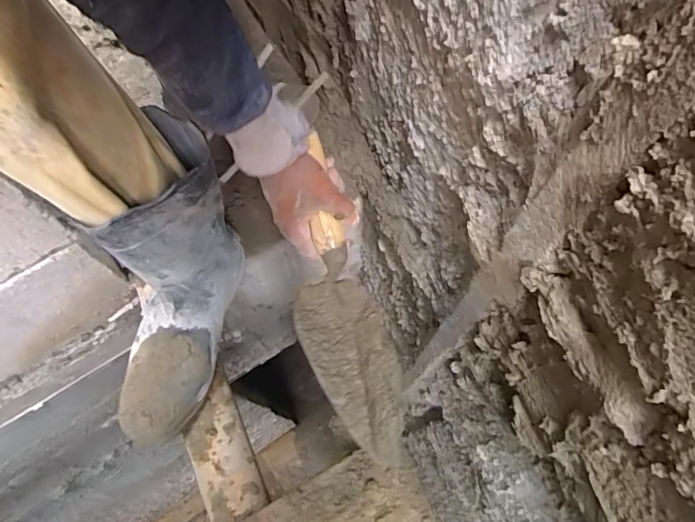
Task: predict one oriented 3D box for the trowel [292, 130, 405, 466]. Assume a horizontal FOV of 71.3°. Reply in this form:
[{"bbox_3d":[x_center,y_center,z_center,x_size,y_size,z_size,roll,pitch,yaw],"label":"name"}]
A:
[{"bbox_3d":[-0.012,0.032,0.470,0.086,0.069,0.308,-16,76,-5],"label":"trowel"}]

